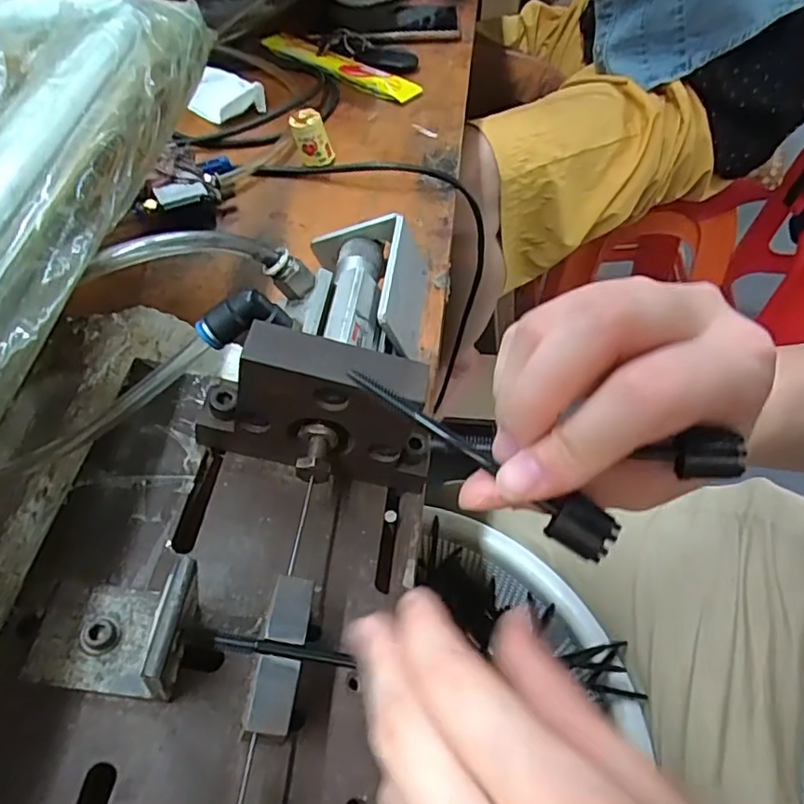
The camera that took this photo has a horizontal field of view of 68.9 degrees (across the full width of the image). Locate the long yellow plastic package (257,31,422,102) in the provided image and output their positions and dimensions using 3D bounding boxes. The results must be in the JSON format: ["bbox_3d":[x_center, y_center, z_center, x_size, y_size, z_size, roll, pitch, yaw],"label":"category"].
[{"bbox_3d":[-0.067,-0.341,0.593,0.205,0.011,0.030,34,62,25],"label":"long yellow plastic package"}]

